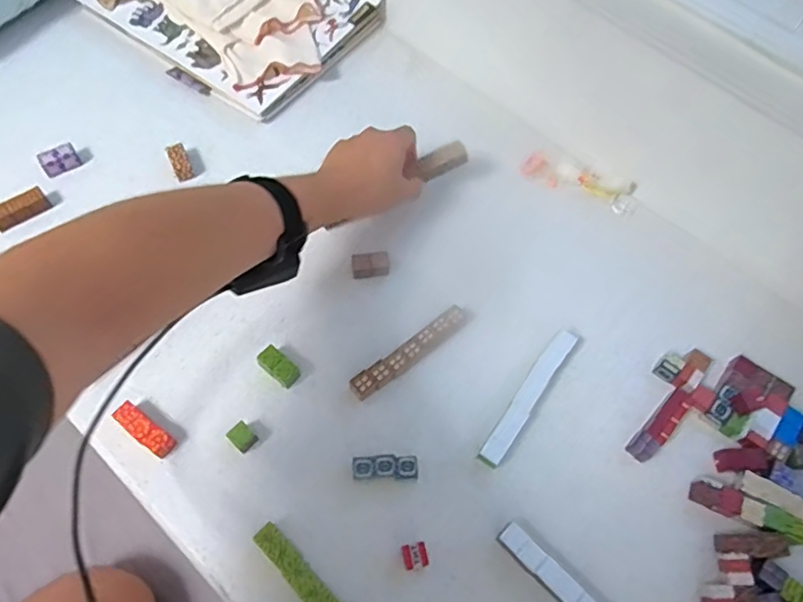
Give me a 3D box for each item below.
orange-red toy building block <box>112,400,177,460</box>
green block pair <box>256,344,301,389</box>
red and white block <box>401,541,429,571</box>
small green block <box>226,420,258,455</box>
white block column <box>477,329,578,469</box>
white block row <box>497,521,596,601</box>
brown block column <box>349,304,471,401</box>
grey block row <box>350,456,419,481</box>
[{"bbox_3d":[-0.244,0.123,0.552,0.059,0.022,0.021,34,66,13],"label":"orange-red toy building block"},{"bbox_3d":[-0.124,0.067,0.586,0.043,0.024,0.025,37,67,14],"label":"green block pair"},{"bbox_3d":[0.012,0.225,0.510,0.022,0.020,0.020,-10,64,-8],"label":"red and white block"},{"bbox_3d":[-0.151,0.131,0.552,0.025,0.018,0.020,42,68,16],"label":"small green block"},{"bbox_3d":[0.128,0.093,0.577,0.021,0.019,0.161,34,66,13],"label":"white block column"},{"bbox_3d":[0.137,0.247,0.510,0.120,0.021,0.023,41,68,16],"label":"white block row"},{"bbox_3d":[0.012,0.052,0.596,0.144,0.022,0.024,-33,70,-18],"label":"brown block column"},{"bbox_3d":[-0.015,0.158,0.544,0.061,0.020,0.021,1,63,-3],"label":"grey block row"}]

